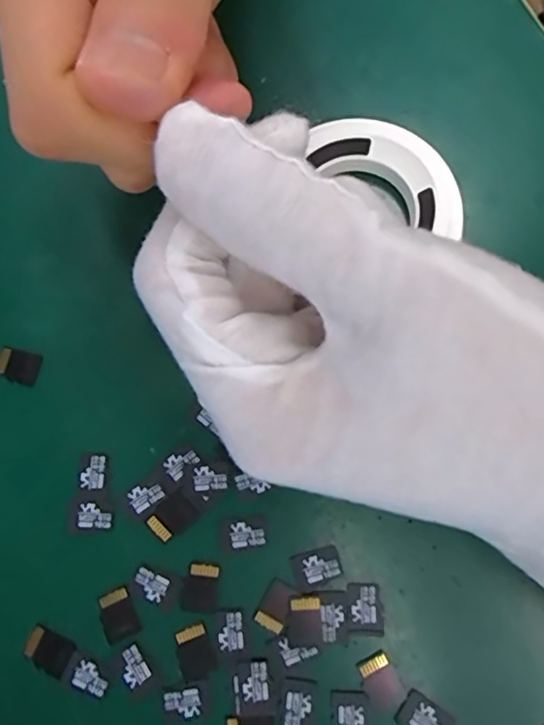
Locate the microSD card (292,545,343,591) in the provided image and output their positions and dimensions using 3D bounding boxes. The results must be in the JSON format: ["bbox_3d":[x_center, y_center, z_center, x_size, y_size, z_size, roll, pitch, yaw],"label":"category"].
[{"bbox_3d":[0.014,0.064,0.176,0.015,0.004,0.010,-17,76,-6],"label":"microSD card"}]

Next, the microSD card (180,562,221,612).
[{"bbox_3d":[-0.023,0.071,0.176,0.011,0.004,0.014,4,78,2],"label":"microSD card"}]

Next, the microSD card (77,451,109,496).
[{"bbox_3d":[-0.059,0.036,0.183,0.010,0.004,0.013,0,78,0],"label":"microSD card"}]

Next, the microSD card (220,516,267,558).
[{"bbox_3d":[-0.009,0.055,0.178,0.014,0.004,0.011,-12,75,1],"label":"microSD card"}]

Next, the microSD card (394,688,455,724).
[{"bbox_3d":[0.045,0.106,0.166,0.015,0.004,0.010,32,75,7],"label":"microSD card"}]

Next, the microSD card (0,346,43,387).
[{"bbox_3d":[-0.087,0.001,0.191,0.015,0.004,0.011,13,80,3],"label":"microSD card"}]

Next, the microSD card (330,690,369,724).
[{"bbox_3d":[0.023,0.106,0.167,0.011,0.004,0.015,-1,77,5],"label":"microSD card"}]

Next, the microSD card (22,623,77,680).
[{"bbox_3d":[-0.069,0.089,0.173,0.015,0.004,0.011,28,79,6],"label":"microSD card"}]

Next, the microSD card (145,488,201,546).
[{"bbox_3d":[-0.032,0.049,0.180,0.015,0.004,0.011,-41,80,-5],"label":"microSD card"}]

